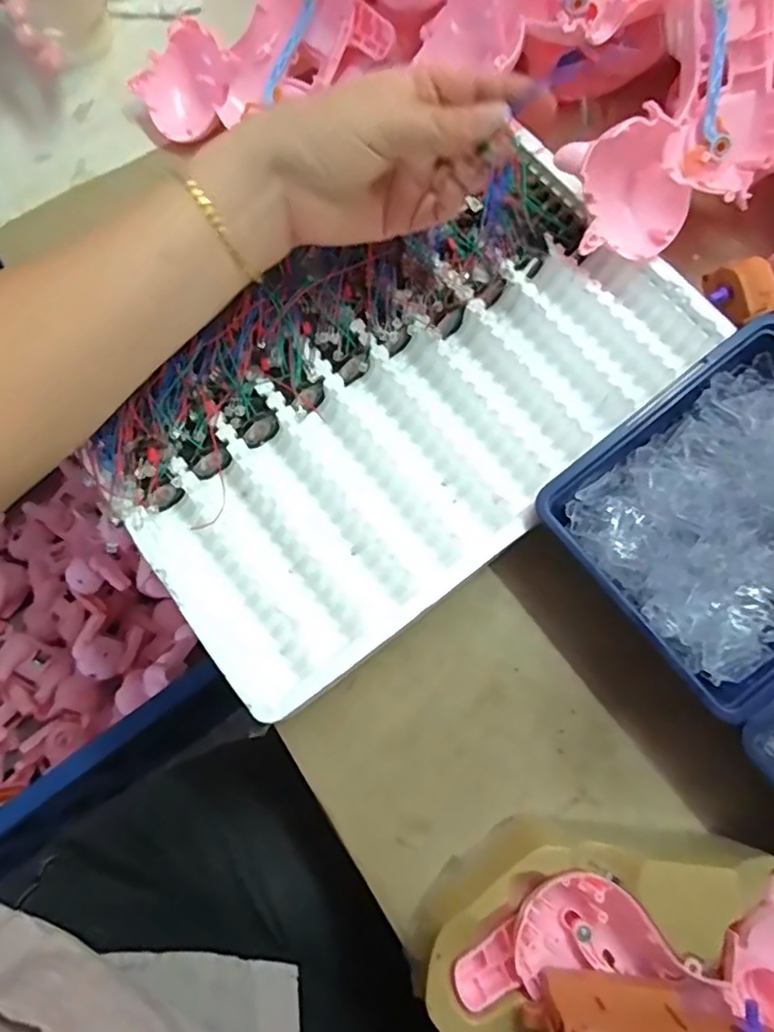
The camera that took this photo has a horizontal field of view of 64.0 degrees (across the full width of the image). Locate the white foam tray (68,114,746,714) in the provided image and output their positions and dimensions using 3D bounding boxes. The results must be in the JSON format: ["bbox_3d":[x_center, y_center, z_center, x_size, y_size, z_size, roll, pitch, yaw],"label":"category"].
[{"bbox_3d":[0.013,-0.070,0.360,0.346,0.052,0.209,-41,78,-9],"label":"white foam tray"}]

